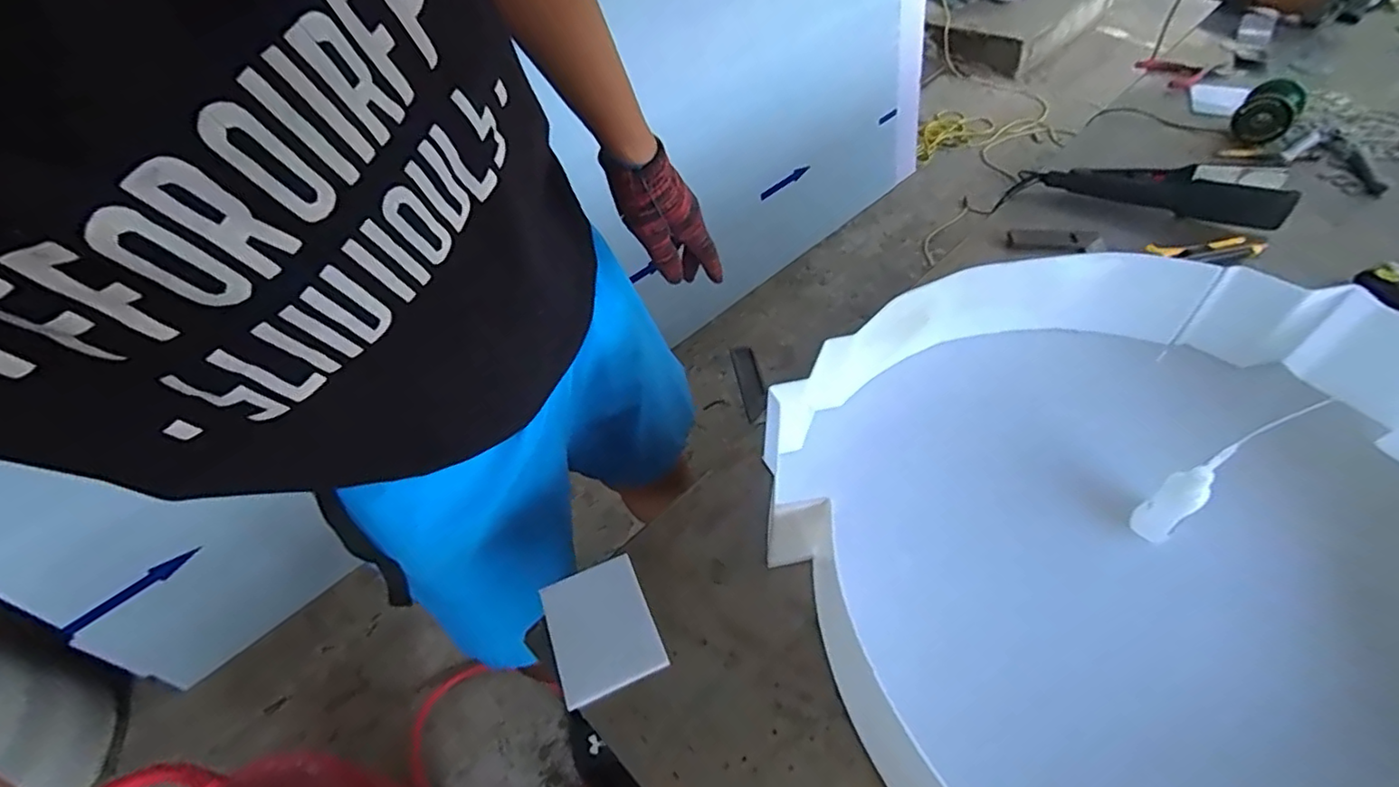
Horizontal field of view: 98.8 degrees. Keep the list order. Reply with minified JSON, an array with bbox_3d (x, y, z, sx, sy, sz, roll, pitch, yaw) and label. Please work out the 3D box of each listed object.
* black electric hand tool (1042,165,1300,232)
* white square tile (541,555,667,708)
[{"bbox_3d":[0.621,-0.272,0.810,0.278,0.065,0.063,14,52,18],"label":"black electric hand tool"},{"bbox_3d":[-0.080,0.189,0.489,0.080,0.006,0.101,-20,50,-12],"label":"white square tile"}]

